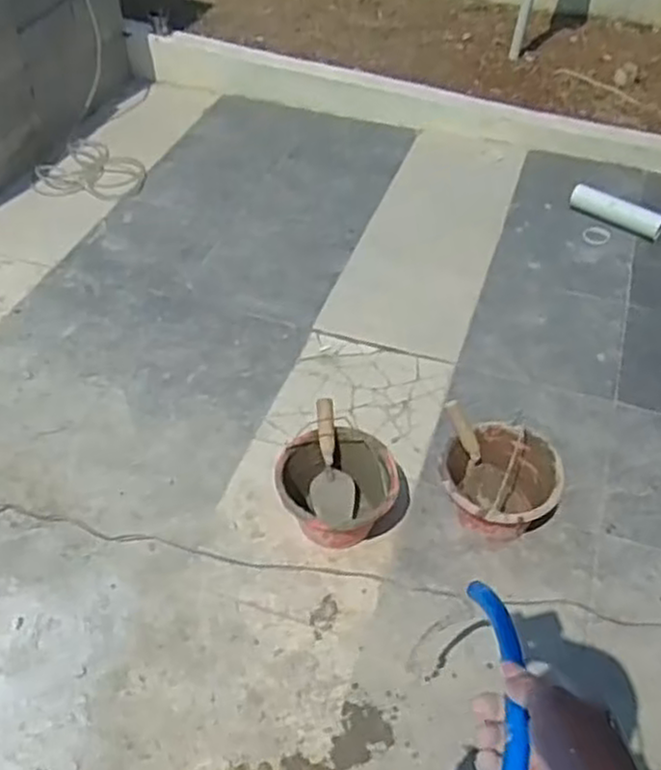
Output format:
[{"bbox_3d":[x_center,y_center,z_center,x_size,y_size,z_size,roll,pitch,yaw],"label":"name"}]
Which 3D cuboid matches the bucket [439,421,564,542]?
[{"bbox_3d":[0.353,0.220,1.620,0.241,0.172,0.230,2,47,-3],"label":"bucket"}]

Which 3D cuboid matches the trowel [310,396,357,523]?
[{"bbox_3d":[0.000,0.163,1.620,0.096,0.266,0.037,-7,11,-8],"label":"trowel"}]

